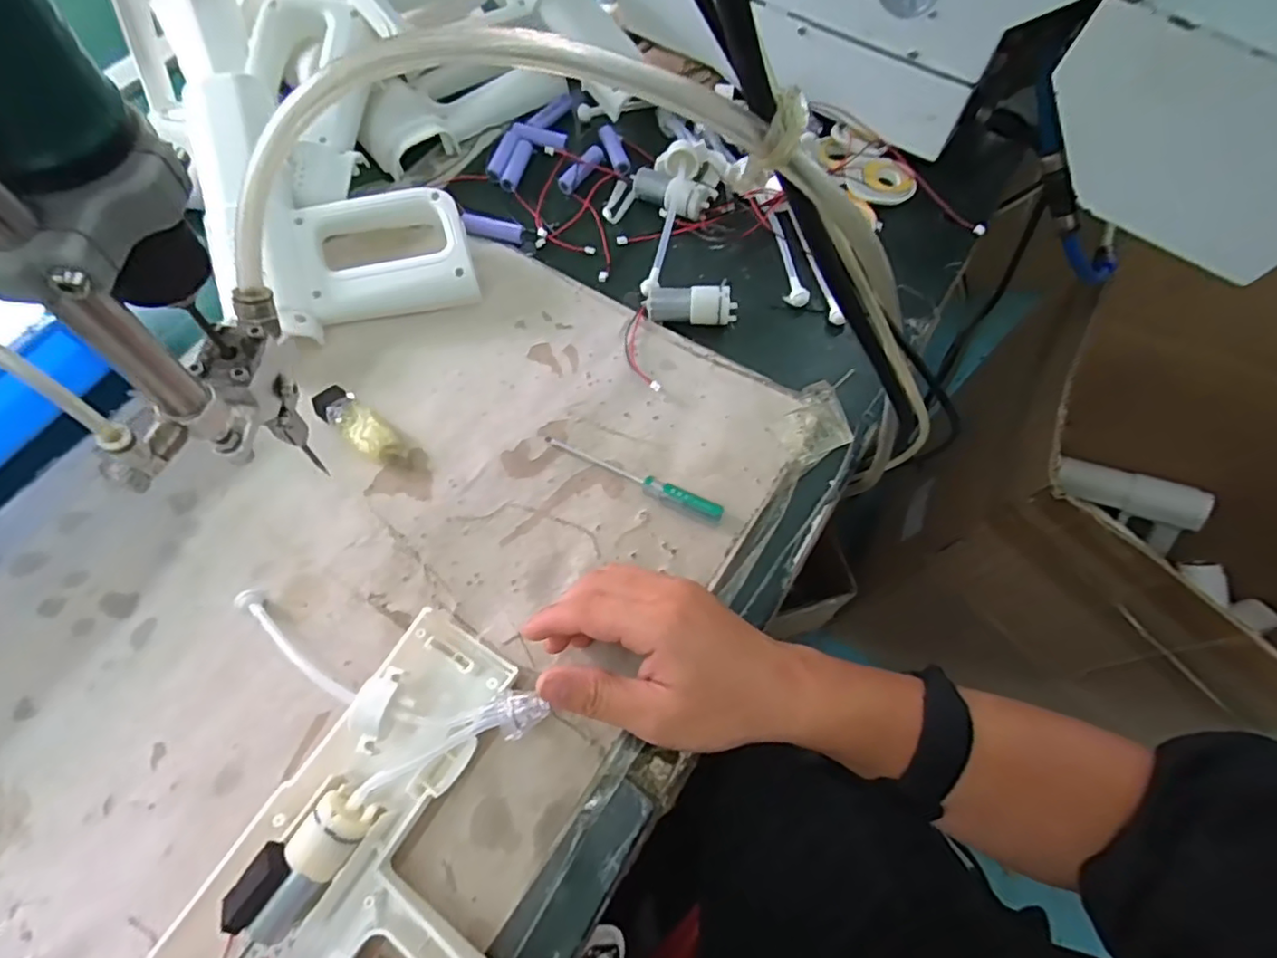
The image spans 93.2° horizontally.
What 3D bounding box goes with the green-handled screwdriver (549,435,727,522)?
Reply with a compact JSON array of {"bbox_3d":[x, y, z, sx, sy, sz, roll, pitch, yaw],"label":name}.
[{"bbox_3d":[-0.004,-0.003,0.391,0.126,0.016,0.013,25,69,12],"label":"green-handled screwdriver"}]

